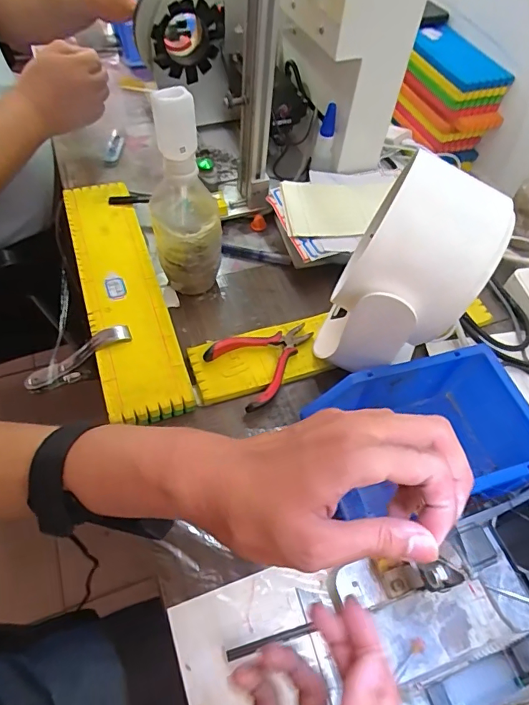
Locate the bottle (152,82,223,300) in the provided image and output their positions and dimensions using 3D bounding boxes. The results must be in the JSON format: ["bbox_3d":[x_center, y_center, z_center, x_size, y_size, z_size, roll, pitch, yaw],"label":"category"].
[{"bbox_3d":[-0.085,-0.158,0.483,0.069,0.227,0.078,-11,57,-12],"label":"bottle"}]

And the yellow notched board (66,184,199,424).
[{"bbox_3d":[-0.165,-0.080,0.523,0.081,0.012,0.357,-16,58,-13],"label":"yellow notched board"}]

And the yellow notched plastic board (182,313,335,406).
[{"bbox_3d":[0.001,0.009,0.493,0.151,0.027,0.069,-15,58,-14],"label":"yellow notched plastic board"}]

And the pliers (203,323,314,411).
[{"bbox_3d":[0.002,-0.002,0.481,0.109,0.018,0.076,-38,66,-26],"label":"pliers"}]

